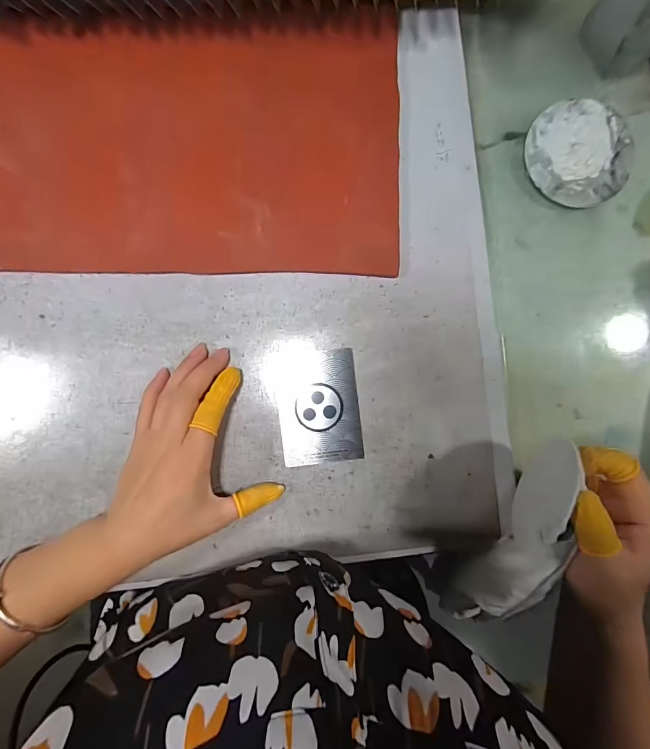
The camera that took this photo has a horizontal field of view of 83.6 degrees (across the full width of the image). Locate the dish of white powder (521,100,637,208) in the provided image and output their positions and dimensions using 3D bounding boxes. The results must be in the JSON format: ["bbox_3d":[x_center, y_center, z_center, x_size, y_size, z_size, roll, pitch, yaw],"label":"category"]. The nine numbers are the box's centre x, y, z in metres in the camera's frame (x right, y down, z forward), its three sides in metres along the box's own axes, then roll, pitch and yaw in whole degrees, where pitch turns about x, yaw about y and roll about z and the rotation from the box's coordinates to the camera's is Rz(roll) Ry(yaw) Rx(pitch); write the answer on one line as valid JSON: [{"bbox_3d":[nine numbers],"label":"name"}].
[{"bbox_3d":[0.204,-0.177,0.290,0.084,0.007,0.082,0,90,0],"label":"dish of white powder"}]

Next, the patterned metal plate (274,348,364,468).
[{"bbox_3d":[-0.005,0.025,0.284,0.062,0.004,0.087,-6,90,0],"label":"patterned metal plate"}]

